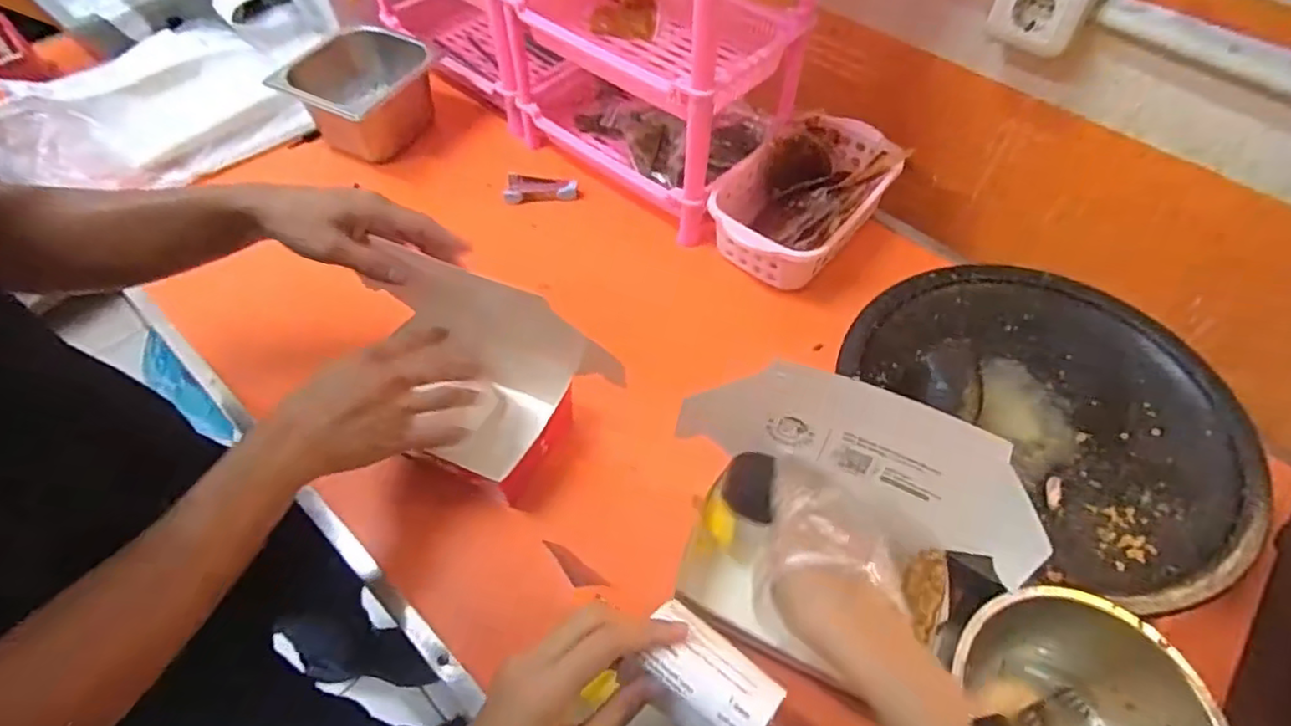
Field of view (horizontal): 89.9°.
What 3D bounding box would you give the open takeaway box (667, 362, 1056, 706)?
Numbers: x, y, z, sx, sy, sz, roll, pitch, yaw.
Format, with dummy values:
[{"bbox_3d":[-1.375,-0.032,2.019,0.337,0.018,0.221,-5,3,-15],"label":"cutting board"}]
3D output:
[{"bbox_3d":[0.143,0.124,0.480,0.250,0.140,0.171,22,56,14],"label":"open takeaway box"}]

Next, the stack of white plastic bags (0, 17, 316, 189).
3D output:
[{"bbox_3d":[-0.672,-0.336,0.867,0.380,0.075,0.278,-38,63,-25],"label":"stack of white plastic bags"}]

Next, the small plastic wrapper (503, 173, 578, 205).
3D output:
[{"bbox_3d":[-0.134,-0.225,0.822,0.089,0.016,0.042,-8,54,-7],"label":"small plastic wrapper"}]

